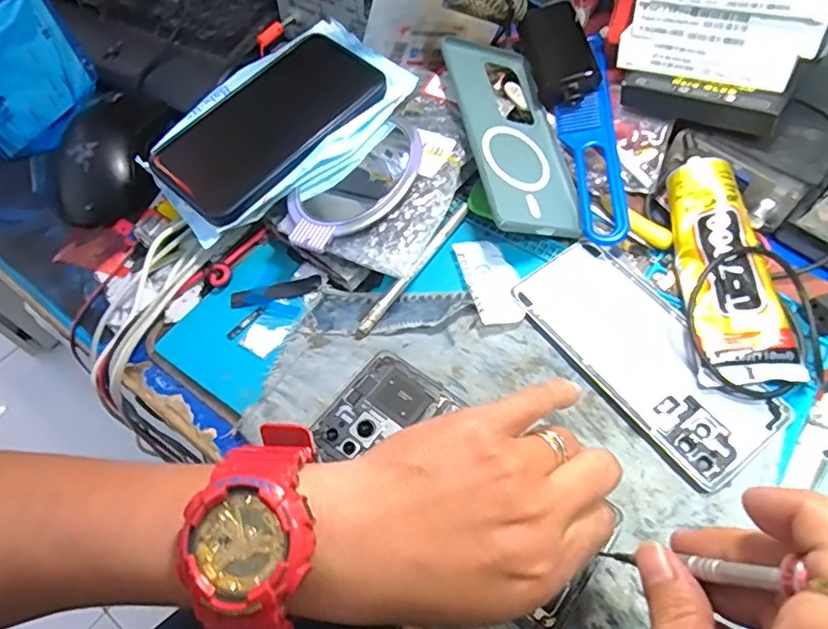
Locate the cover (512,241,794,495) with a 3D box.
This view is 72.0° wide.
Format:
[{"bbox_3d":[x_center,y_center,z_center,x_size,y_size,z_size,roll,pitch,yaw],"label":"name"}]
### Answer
[{"bbox_3d":[0.137,0.021,0.342,0.073,0.006,0.160,-33,63,-16],"label":"cover"}]

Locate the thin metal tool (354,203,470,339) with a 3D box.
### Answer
[{"bbox_3d":[0.001,-0.032,0.379,0.008,0.009,0.121,32,65,19],"label":"thin metal tool"}]

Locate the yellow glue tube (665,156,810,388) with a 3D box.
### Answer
[{"bbox_3d":[0.185,-0.028,0.346,0.050,0.028,0.143,-6,71,-1],"label":"yellow glue tube"}]

